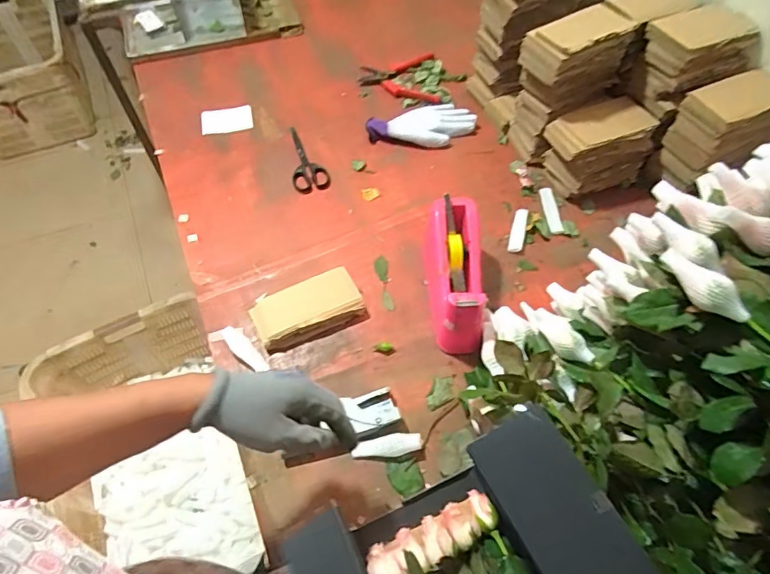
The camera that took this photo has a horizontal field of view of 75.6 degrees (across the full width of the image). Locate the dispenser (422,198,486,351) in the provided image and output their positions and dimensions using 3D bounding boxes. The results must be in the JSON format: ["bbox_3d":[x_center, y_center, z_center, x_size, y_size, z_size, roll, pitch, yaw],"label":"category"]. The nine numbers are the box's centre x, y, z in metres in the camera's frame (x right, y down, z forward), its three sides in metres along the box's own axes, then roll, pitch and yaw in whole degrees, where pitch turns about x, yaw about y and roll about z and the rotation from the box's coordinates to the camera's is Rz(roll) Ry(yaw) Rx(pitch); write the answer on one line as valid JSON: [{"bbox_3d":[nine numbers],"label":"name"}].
[{"bbox_3d":[0.098,-0.022,0.701,0.077,0.096,0.219,-1,69,-2],"label":"dispenser"}]

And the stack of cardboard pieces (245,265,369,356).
[{"bbox_3d":[-0.112,0.035,0.726,0.152,0.032,0.085,-20,60,-12],"label":"stack of cardboard pieces"}]

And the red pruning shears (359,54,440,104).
[{"bbox_3d":[0.028,-0.434,1.028,0.155,0.013,0.139,-1,58,0],"label":"red pruning shears"}]

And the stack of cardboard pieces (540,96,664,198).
[{"bbox_3d":[0.355,-0.236,0.841,0.155,0.110,0.109,-19,60,-11],"label":"stack of cardboard pieces"}]

